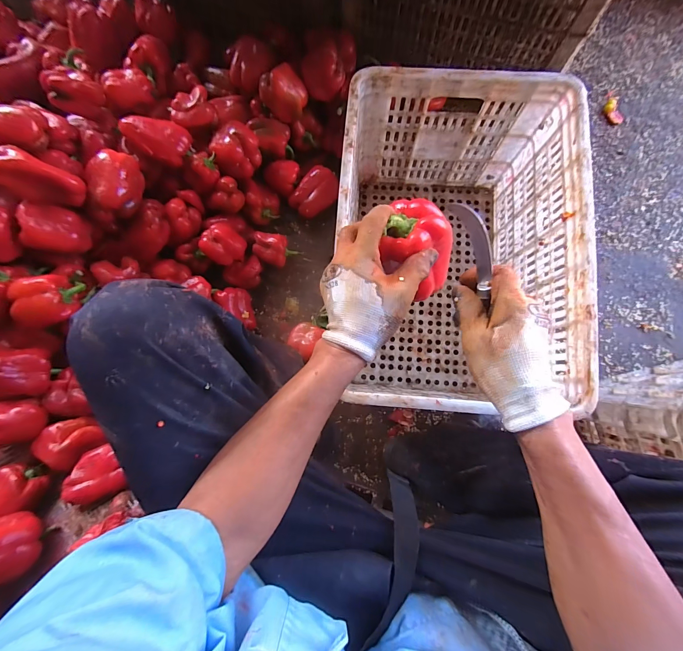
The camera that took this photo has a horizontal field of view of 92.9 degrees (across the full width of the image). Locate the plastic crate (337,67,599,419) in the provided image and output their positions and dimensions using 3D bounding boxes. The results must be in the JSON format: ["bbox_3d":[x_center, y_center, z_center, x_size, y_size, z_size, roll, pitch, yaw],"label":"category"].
[{"bbox_3d":[0.169,-0.114,0.560,0.333,0.257,0.478,0,82,1],"label":"plastic crate"}]

